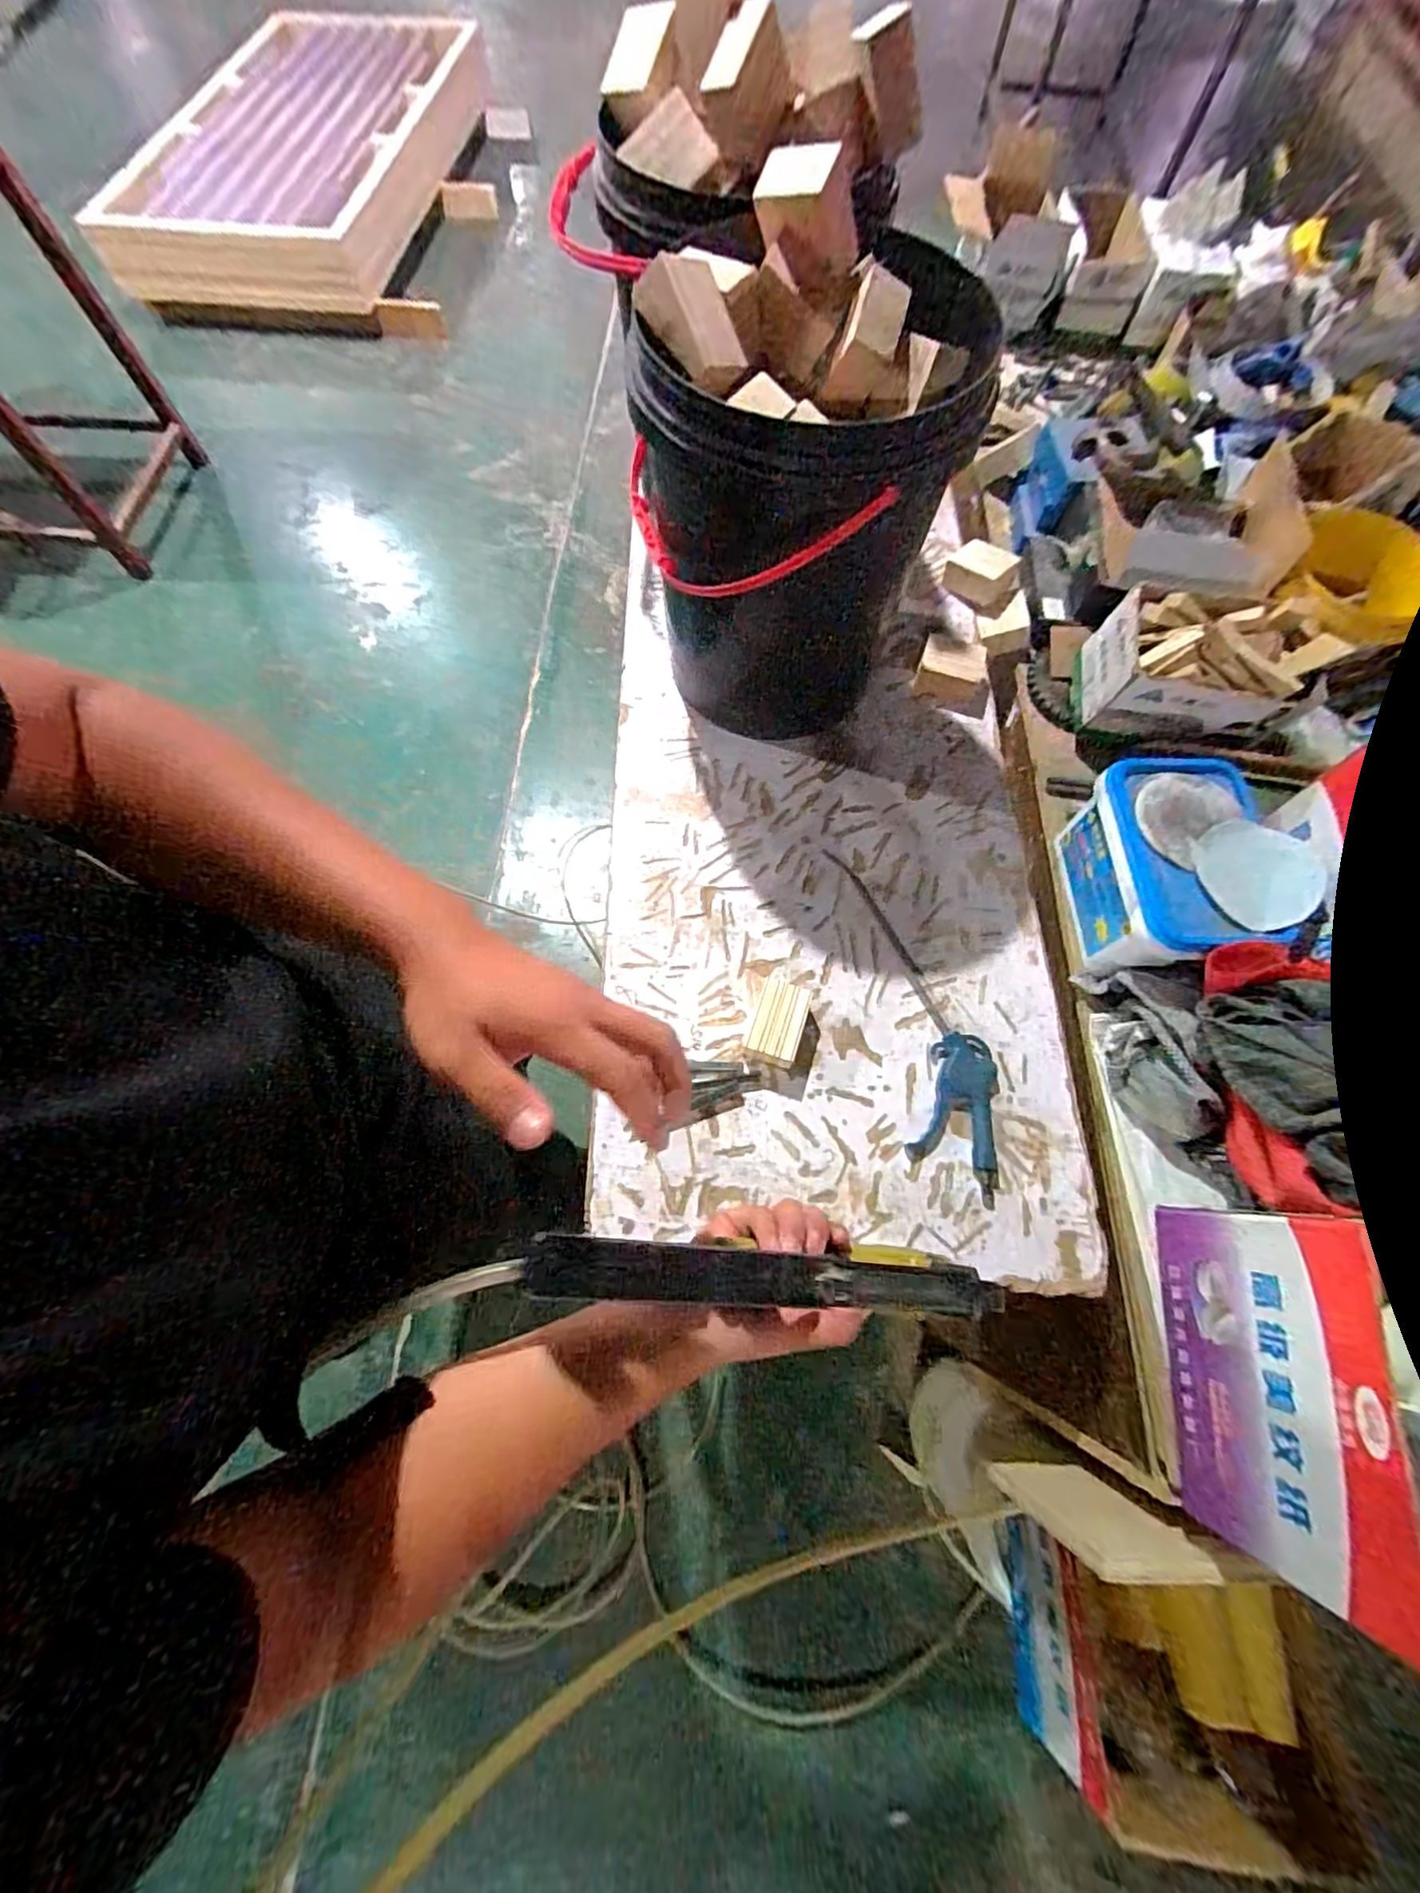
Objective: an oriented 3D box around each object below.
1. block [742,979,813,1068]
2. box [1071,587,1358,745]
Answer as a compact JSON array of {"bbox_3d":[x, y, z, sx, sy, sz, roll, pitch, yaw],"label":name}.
[{"bbox_3d":[0.075,0.083,0.684,0.057,0.041,0.089,19,70,7],"label":"block"},{"bbox_3d":[0.628,-0.352,0.798,0.247,0.119,0.136,9,69,3],"label":"box"}]

